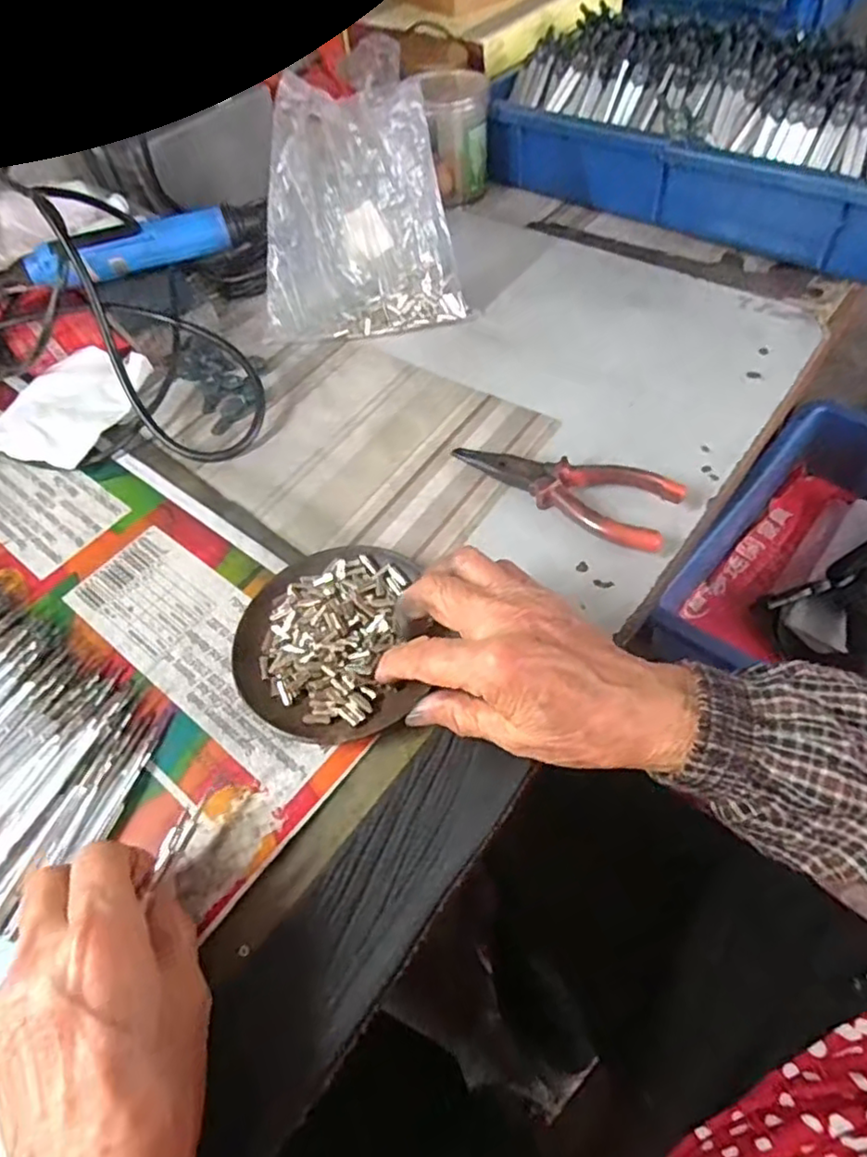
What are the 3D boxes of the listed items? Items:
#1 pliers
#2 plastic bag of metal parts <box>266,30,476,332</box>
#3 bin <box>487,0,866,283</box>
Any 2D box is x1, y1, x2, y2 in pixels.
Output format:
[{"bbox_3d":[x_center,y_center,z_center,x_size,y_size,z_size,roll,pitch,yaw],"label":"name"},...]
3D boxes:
[{"bbox_3d":[0.083,-0.062,0.411,0.142,0.022,0.051,31,63,22],"label":"pliers"},{"bbox_3d":[-0.058,-0.294,0.508,0.157,0.139,0.140,-1,56,3],"label":"plastic bag of metal parts"},{"bbox_3d":[0.276,-0.424,0.586,0.414,0.113,0.237,33,64,25],"label":"bin"}]

